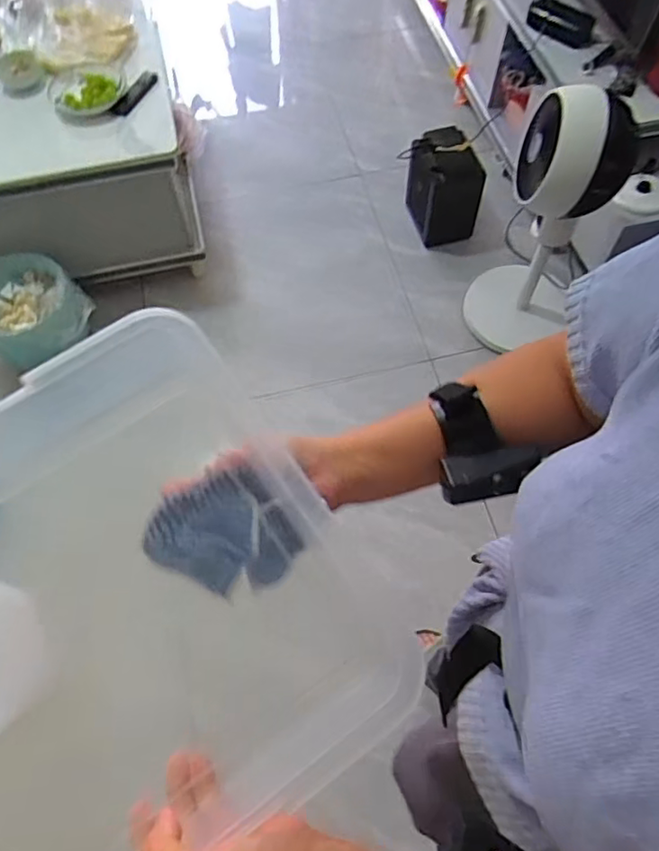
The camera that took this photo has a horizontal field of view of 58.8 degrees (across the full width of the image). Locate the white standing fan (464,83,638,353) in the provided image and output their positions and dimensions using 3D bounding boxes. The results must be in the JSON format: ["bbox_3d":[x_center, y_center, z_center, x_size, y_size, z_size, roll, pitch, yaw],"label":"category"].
[{"bbox_3d":[0.520,-0.494,1.420,0.245,0.725,0.255,16,65,11],"label":"white standing fan"}]

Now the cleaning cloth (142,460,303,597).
[{"bbox_3d":[-0.081,0.085,0.440,0.093,0.039,0.087,-34,66,-14],"label":"cleaning cloth"}]

